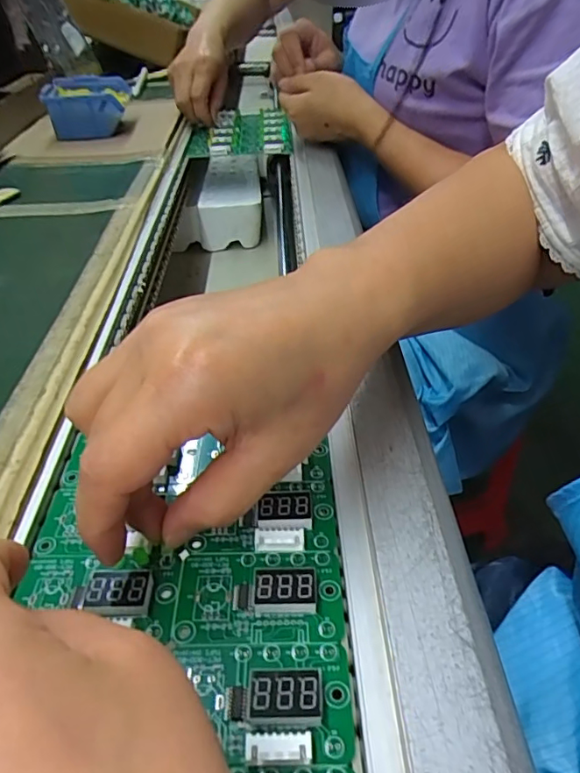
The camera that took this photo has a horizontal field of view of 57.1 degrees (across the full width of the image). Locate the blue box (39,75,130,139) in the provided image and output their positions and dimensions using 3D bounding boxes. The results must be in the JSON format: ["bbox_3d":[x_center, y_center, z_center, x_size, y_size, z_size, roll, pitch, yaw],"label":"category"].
[{"bbox_3d":[-0.263,-0.366,0.695,0.094,0.045,0.136,-9,41,-8],"label":"blue box"}]

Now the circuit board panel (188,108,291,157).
[{"bbox_3d":[-0.066,-0.334,0.701,0.125,0.016,0.167,-5,40,-2],"label":"circuit board panel"}]

